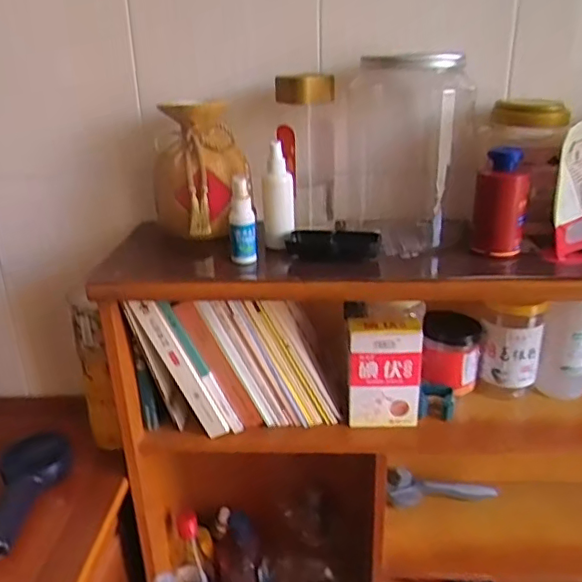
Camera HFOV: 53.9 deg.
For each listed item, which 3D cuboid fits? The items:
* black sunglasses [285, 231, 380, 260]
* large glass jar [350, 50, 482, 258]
[{"bbox_3d":[0.051,-0.056,0.704,0.124,0.039,0.034,10,25,27],"label":"black sunglasses"},{"bbox_3d":[0.160,-0.177,0.737,0.150,0.226,0.129,2,23,10],"label":"large glass jar"}]

